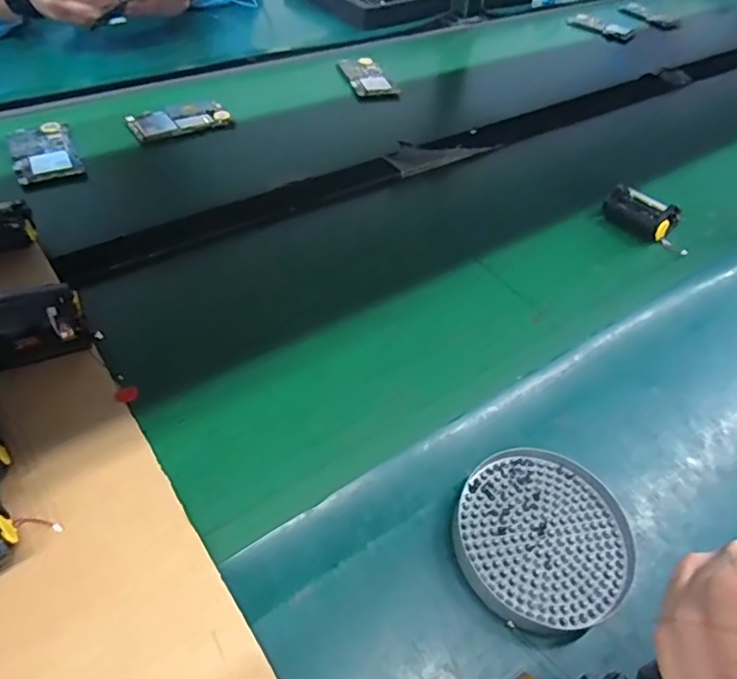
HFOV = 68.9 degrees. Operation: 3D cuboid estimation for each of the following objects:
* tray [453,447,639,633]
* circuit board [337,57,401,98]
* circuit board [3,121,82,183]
[{"bbox_3d":[0.115,0.129,0.357,0.110,0.016,0.112,3,50,-4],"label":"tray"},{"bbox_3d":[-0.004,-0.404,0.822,0.067,0.007,0.129,-10,52,-15],"label":"circuit board"},{"bbox_3d":[-0.373,-0.217,0.617,0.066,0.006,0.114,-20,55,-23],"label":"circuit board"}]

